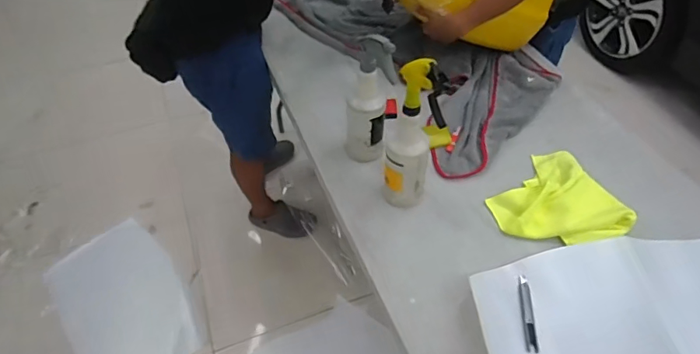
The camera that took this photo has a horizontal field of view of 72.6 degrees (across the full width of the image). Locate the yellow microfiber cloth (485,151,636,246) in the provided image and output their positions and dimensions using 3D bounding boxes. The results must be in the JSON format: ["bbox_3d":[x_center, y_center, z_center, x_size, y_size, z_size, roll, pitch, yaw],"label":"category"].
[{"bbox_3d":[0.415,0.035,0.996,0.243,0.045,0.223,-9,48,-2],"label":"yellow microfiber cloth"}]

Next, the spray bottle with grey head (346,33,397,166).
[{"bbox_3d":[0.036,-0.156,0.986,0.101,0.295,0.088,-8,48,-1],"label":"spray bottle with grey head"}]

